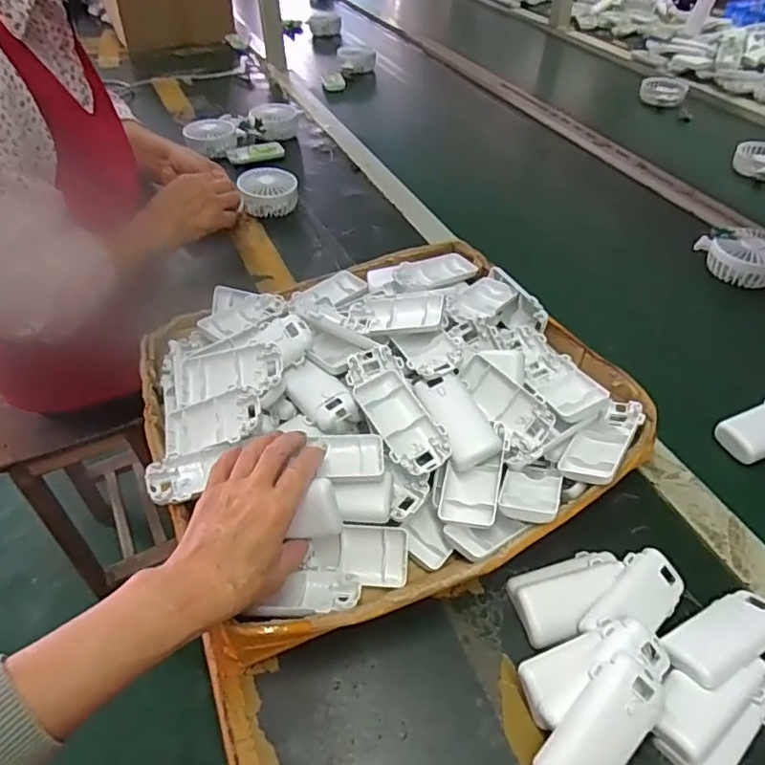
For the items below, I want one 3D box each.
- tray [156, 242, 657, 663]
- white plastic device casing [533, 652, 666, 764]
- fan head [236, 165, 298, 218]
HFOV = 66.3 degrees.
[{"bbox_3d":[-0.009,0.005,0.546,0.393,0.088,0.380,-24,49,-19],"label":"tray"},{"bbox_3d":[0.138,0.218,0.368,0.042,0.019,0.094,35,75,32],"label":"white plastic device casing"},{"bbox_3d":[-0.170,-0.283,0.888,0.087,0.057,0.072,-4,45,-2],"label":"fan head"}]

